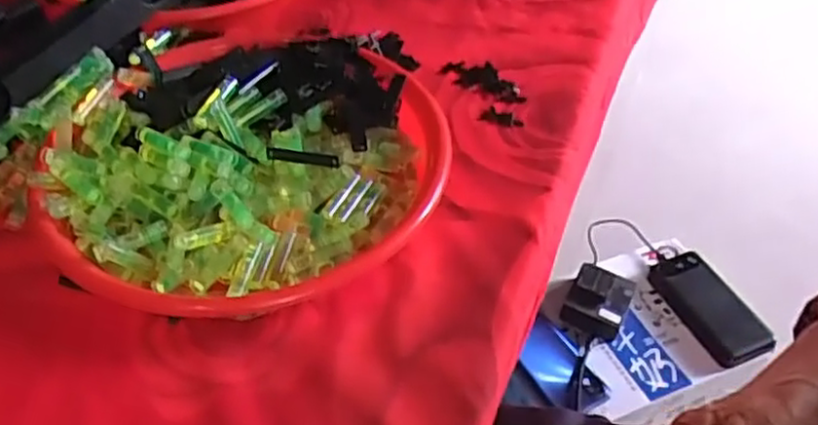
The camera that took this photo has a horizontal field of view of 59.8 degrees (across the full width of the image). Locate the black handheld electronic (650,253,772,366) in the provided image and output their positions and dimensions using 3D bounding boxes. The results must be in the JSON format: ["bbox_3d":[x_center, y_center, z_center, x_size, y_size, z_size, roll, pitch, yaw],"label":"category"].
[{"bbox_3d":[0.358,0.110,0.861,0.067,0.018,0.167,-34,46,8],"label":"black handheld electronic"}]

